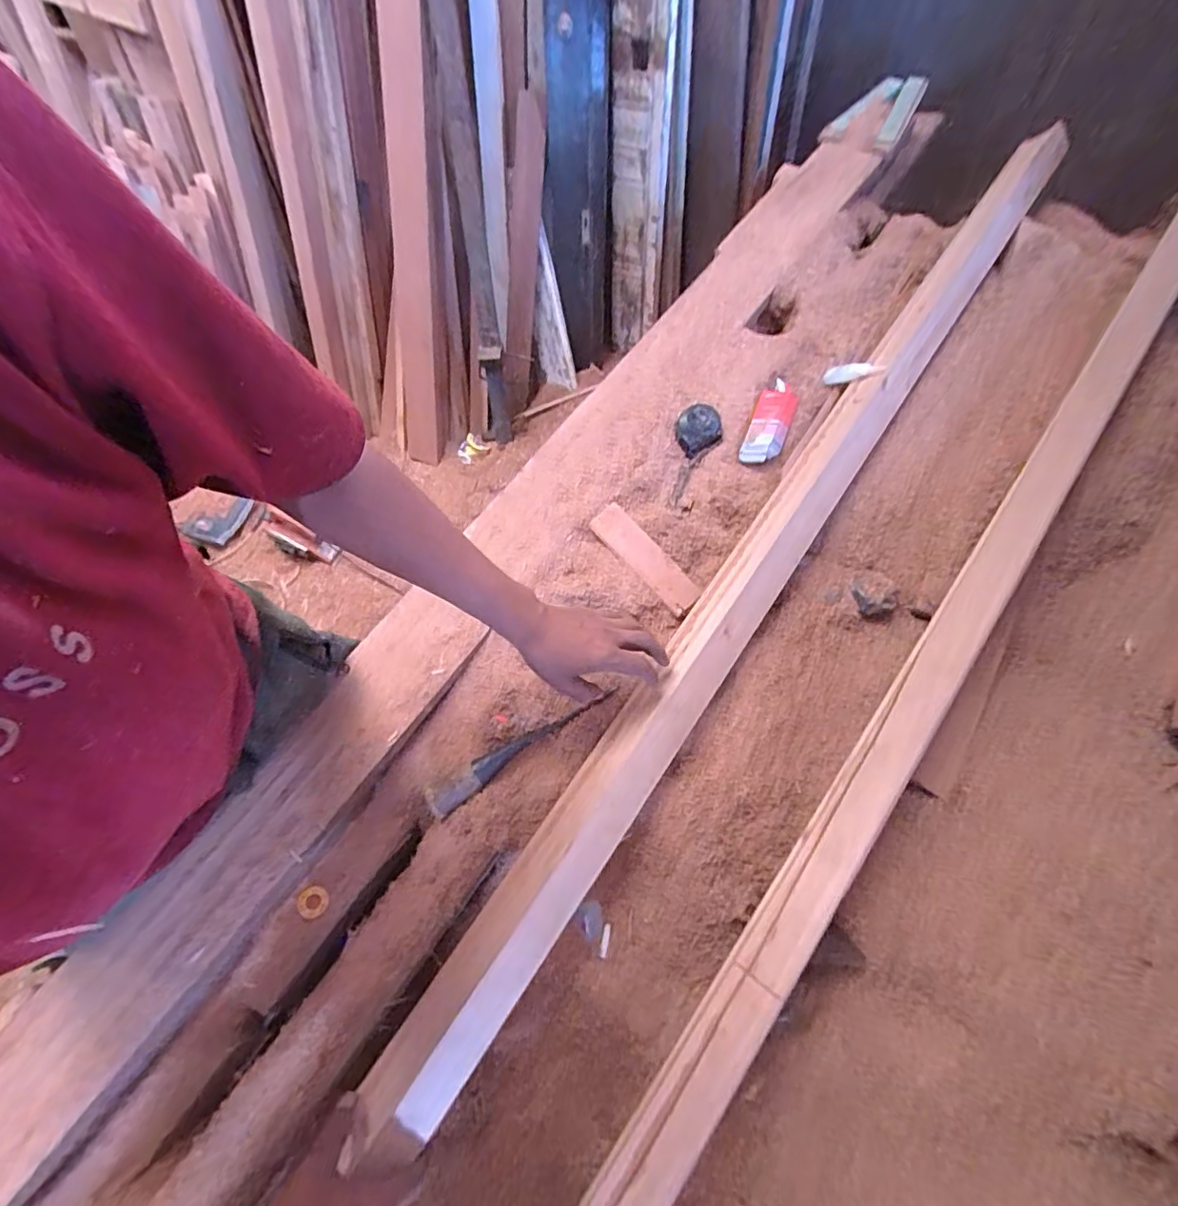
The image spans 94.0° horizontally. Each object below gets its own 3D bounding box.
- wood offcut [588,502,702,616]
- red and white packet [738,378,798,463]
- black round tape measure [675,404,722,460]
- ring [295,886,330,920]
[{"bbox_3d":[0.072,-0.060,0.719,0.049,0.007,0.174,-38,65,-10],"label":"wood offcut"},{"bbox_3d":[0.259,-0.259,0.782,0.053,0.025,0.149,18,68,16],"label":"red and white packet"},{"bbox_3d":[0.155,-0.248,0.779,0.067,0.025,0.066,-3,64,6],"label":"black round tape measure"},{"bbox_3d":[-0.313,0.340,0.622,0.034,0.004,0.033,4,73,-15],"label":"ring"}]

